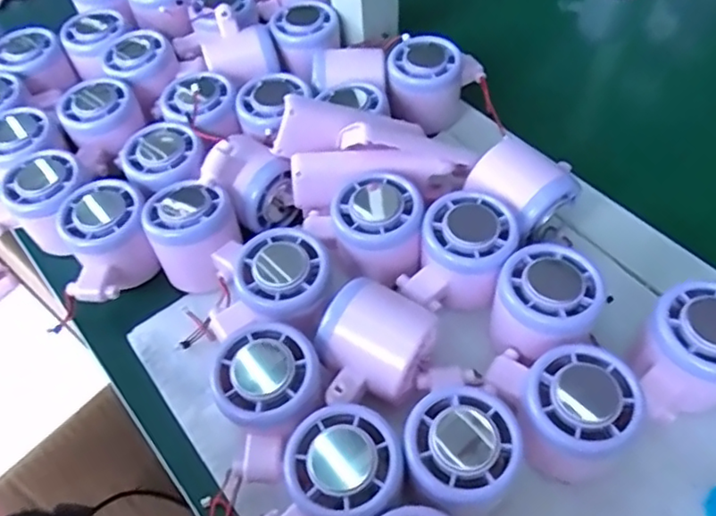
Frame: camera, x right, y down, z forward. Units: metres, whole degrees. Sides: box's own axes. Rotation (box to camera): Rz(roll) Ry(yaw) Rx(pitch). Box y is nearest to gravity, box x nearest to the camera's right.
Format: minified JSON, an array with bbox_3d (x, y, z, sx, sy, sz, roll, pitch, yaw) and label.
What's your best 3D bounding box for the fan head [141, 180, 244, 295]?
[{"bbox_3d":[-0.104,-0.014,0.397,0.055,0.048,0.064,-19,56,-8],"label":"fan head"}]

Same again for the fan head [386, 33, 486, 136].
[{"bbox_3d":[0.059,-0.139,0.478,0.062,0.049,0.074,32,64,24],"label":"fan head"}]

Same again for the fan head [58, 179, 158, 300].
[{"bbox_3d":[-0.161,-0.008,0.402,0.054,0.051,0.070,-7,55,1],"label":"fan head"}]

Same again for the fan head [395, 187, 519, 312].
[{"bbox_3d":[0.063,0.000,0.368,0.052,0.047,0.068,24,61,20],"label":"fan head"}]

